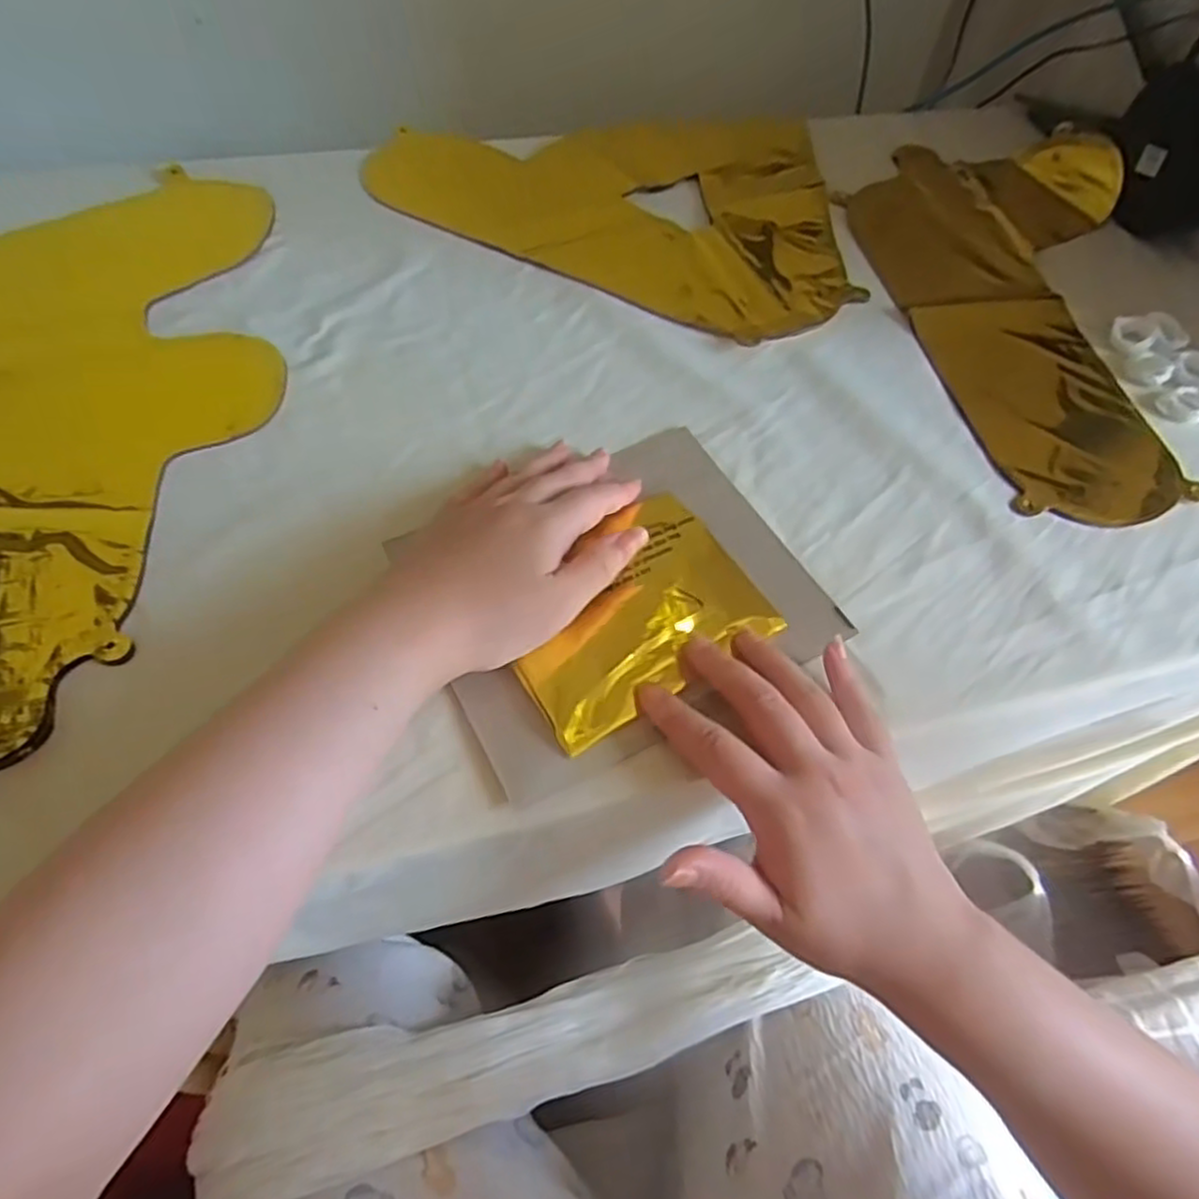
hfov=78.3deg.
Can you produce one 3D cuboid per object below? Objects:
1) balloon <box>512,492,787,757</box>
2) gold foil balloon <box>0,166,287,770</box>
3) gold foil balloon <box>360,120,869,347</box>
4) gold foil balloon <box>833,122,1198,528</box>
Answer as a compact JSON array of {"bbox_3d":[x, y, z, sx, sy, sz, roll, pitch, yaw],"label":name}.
[{"bbox_3d":[0.014,0.004,0.372,0.128,0.012,0.100,-28,65,-18],"label":"balloon"},{"bbox_3d":[-0.293,-0.117,0.424,0.198,0.014,0.431,-11,59,-11],"label":"gold foil balloon"},{"bbox_3d":[0.044,-0.325,0.586,0.355,0.017,0.301,33,61,16],"label":"gold foil balloon"},{"bbox_3d":[0.324,-0.218,0.539,0.217,0.032,0.396,-8,58,-1],"label":"gold foil balloon"}]

